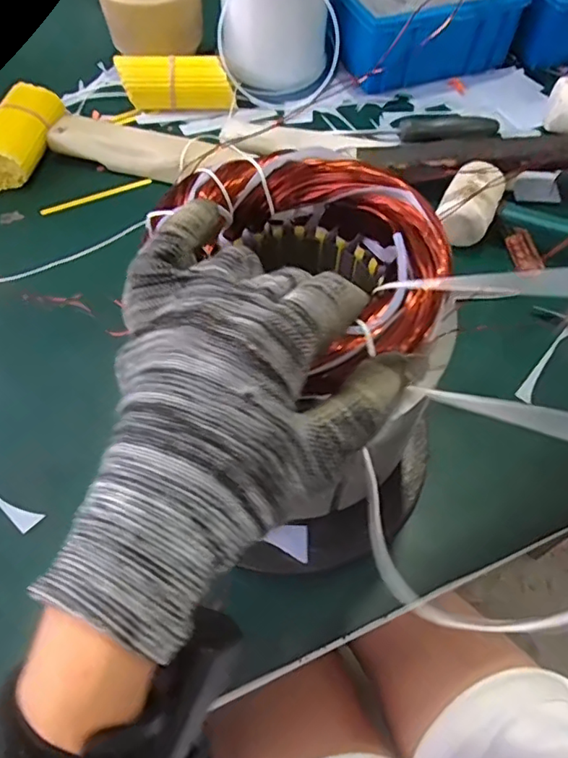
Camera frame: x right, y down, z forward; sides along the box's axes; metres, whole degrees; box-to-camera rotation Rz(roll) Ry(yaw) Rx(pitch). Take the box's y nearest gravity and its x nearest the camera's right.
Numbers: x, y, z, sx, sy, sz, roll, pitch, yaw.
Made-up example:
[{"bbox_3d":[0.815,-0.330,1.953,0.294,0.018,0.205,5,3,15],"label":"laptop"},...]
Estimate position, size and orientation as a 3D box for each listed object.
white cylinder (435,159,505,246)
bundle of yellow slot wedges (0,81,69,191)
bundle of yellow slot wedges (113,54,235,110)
[{"bbox_3d":[0.168,-0.158,0.490,0.047,0.042,0.072,27,74,6],"label":"white cylinder"},{"bbox_3d":[-0.263,-0.237,0.538,0.052,0.048,0.132,14,58,7],"label":"bundle of yellow slot wedges"},{"bbox_3d":[-0.118,-0.322,0.594,0.121,0.045,0.038,0,58,-2],"label":"bundle of yellow slot wedges"}]

